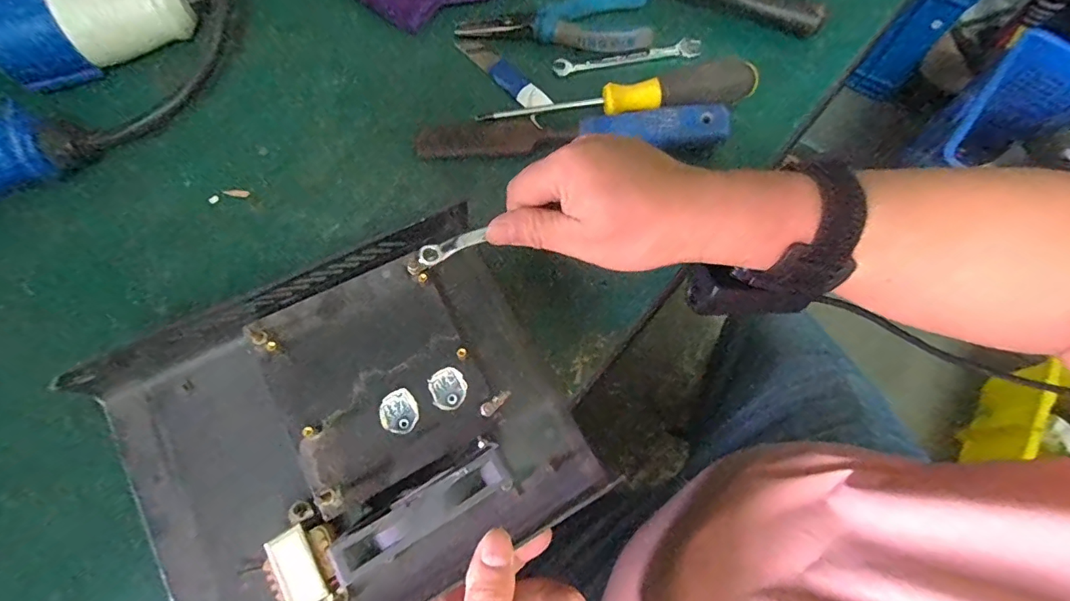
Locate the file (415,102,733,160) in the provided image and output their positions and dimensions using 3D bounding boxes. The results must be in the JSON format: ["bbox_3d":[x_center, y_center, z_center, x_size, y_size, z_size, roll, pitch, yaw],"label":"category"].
[{"bbox_3d":[0.024,-0.124,0.350,0.222,0.030,0.035,1,70,2],"label":"file"}]

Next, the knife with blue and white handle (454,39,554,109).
[{"bbox_3d":[-0.026,-0.185,0.384,0.020,0.004,0.099,-39,73,-12],"label":"knife with blue and white handle"}]

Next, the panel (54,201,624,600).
[{"bbox_3d":[-0.098,0.070,0.263,0.227,0.063,0.190,-26,73,-9],"label":"panel"}]

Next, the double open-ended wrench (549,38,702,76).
[{"bbox_3d":[0.076,-0.199,0.388,0.121,0.006,0.019,-9,70,-2],"label":"double open-ended wrench"}]

